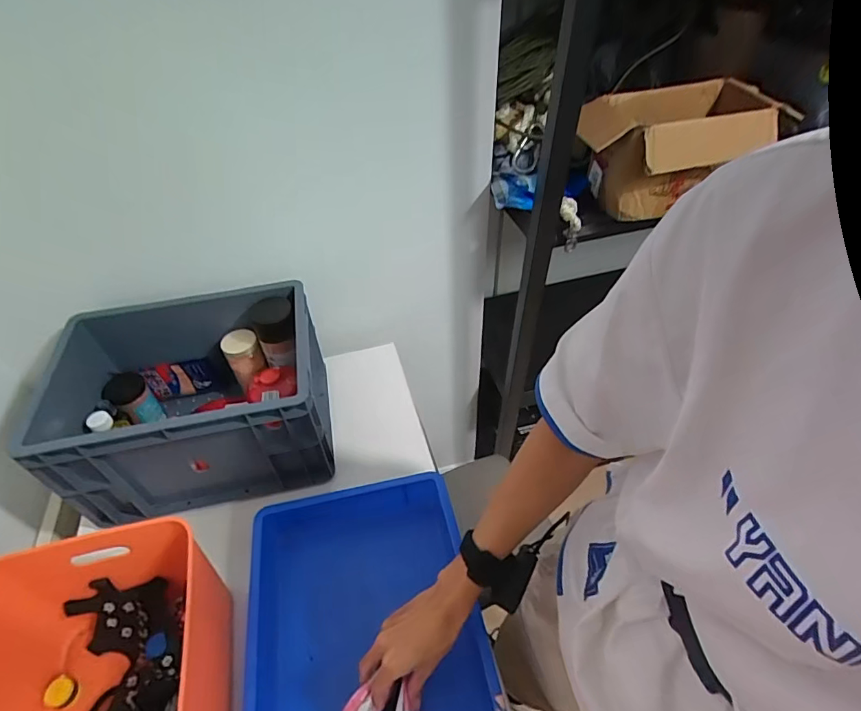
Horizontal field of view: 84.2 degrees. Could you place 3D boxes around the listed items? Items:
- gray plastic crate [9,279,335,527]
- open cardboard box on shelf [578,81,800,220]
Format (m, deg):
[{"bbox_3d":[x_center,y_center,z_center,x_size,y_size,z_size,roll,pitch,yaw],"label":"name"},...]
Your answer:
[{"bbox_3d":[-0.397,0.075,0.814,0.411,0.239,0.291,-9,48,-7],"label":"gray plastic crate"},{"bbox_3d":[0.416,-0.357,0.829,0.295,0.157,0.168,-17,50,-13],"label":"open cardboard box on shelf"}]

